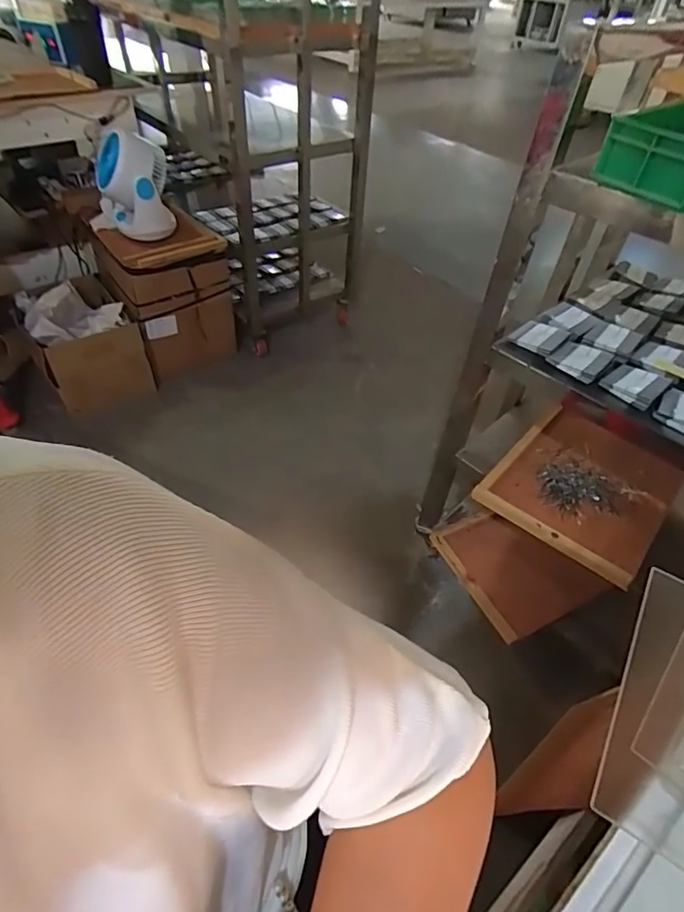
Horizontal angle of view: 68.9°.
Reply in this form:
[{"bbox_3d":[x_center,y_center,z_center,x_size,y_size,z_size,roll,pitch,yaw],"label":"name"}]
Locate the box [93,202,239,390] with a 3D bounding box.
[{"bbox_3d":[-0.613,-0.579,1.751,0.345,0.431,0.372,-26,53,-26],"label":"box"}]

